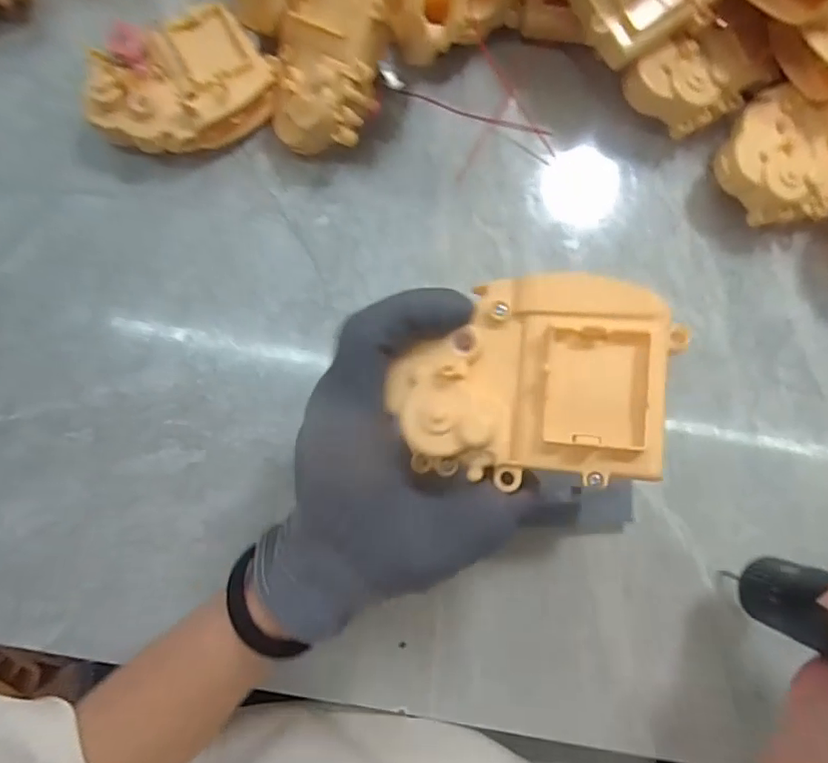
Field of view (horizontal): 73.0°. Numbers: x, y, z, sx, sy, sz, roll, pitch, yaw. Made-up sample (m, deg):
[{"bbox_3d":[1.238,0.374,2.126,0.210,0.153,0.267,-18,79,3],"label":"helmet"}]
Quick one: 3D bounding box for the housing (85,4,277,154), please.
[{"bbox_3d":[-0.132,-0.165,0.317,0.101,0.038,0.070,-22,86,-3],"label":"housing"}]

